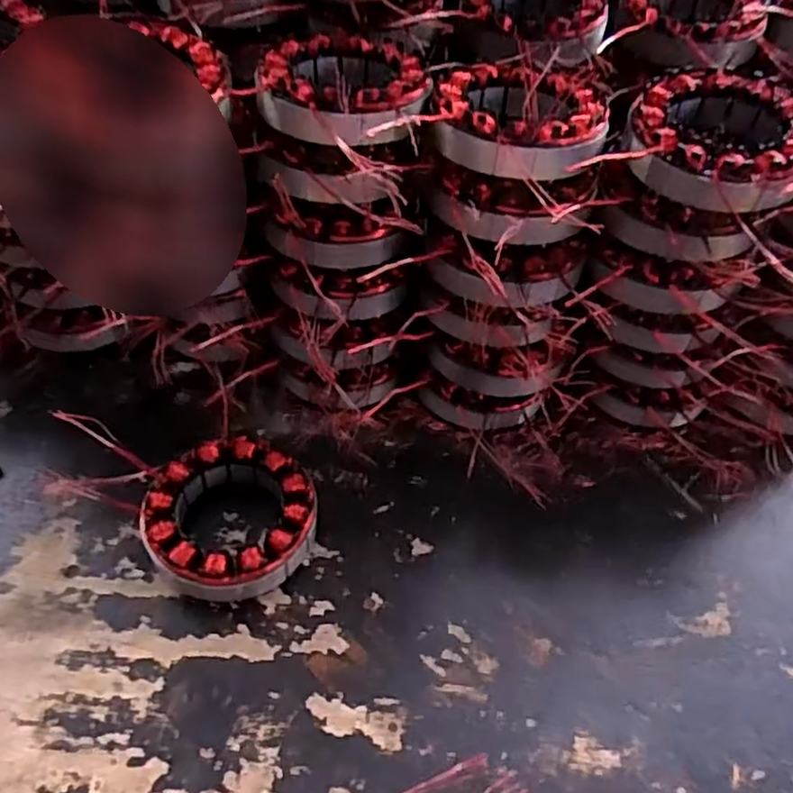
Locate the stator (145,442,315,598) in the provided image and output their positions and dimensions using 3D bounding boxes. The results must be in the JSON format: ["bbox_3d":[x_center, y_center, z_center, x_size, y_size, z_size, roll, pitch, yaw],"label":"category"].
[{"bbox_3d":[-0.087,0.064,0.363,0.083,0.030,0.084,3,51,-3],"label":"stator"}]

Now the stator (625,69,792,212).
[{"bbox_3d":[0.157,-0.123,0.335,0.085,0.033,0.086,3,51,-3],"label":"stator"}]

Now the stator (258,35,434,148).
[{"bbox_3d":[-0.027,-0.156,0.344,0.078,0.026,0.086,-34,62,-28],"label":"stator"}]

